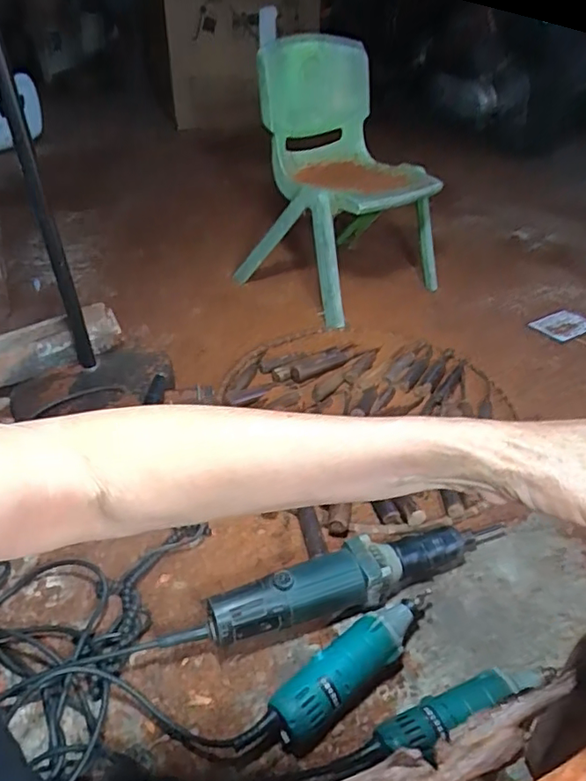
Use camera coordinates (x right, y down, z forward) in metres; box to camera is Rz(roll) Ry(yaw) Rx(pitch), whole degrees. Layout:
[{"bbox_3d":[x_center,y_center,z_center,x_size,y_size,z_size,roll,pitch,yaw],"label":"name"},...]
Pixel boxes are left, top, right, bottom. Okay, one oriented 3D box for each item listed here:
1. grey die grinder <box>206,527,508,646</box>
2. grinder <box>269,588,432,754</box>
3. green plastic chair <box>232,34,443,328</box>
[{"bbox_3d":[0.096,0.219,0.685,0.394,0.078,0.055,-14,38,-18],"label":"grey die grinder"},{"bbox_3d":[0.072,0.290,0.608,0.219,0.056,0.057,-26,44,-31],"label":"grinder"},{"bbox_3d":[0.103,-0.441,1.218,0.333,0.489,0.346,28,46,33],"label":"green plastic chair"}]

